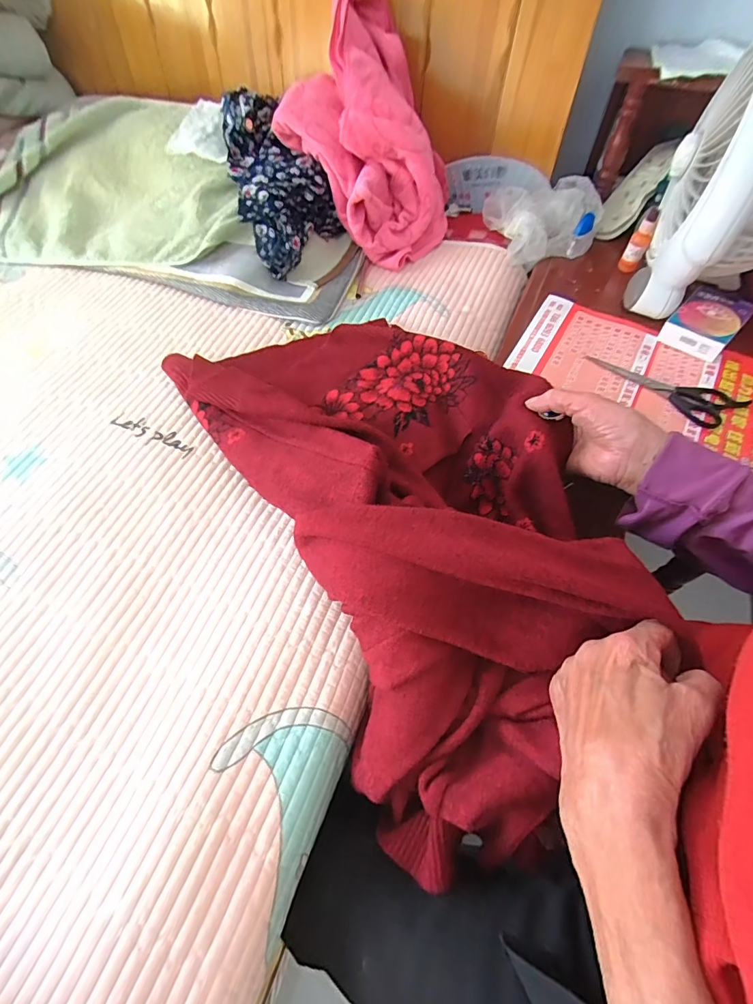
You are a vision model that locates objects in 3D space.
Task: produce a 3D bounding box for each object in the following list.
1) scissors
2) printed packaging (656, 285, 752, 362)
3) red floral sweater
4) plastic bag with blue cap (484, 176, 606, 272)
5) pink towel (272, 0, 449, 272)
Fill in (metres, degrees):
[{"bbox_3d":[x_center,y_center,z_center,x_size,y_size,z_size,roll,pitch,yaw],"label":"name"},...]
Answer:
[{"bbox_3d":[0.316,-0.133,0.475,0.158,0.006,0.058,39,67,22],"label":"scissors"},{"bbox_3d":[0.398,-0.218,0.512,0.065,0.029,0.109,40,67,22],"label":"printed packaging"},{"bbox_3d":[0.024,-0.034,0.395,0.290,0.125,0.503,-26,61,-14],"label":"red floral sweater"},{"bbox_3d":[0.246,-0.411,0.619,0.143,0.062,0.133,-10,59,-4],"label":"plastic bag with blue cap"},{"bbox_3d":[-0.001,-0.499,0.583,0.206,0.214,0.213,32,65,19],"label":"pink towel"}]

